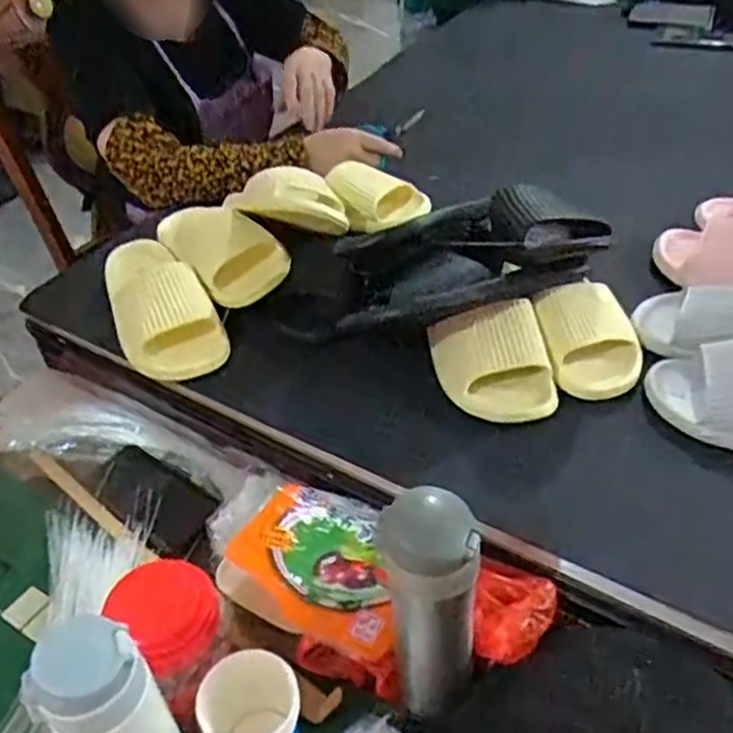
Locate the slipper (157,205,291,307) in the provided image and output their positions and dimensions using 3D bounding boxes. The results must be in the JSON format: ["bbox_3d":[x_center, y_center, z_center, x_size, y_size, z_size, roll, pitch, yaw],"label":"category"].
[{"bbox_3d":[-0.172,-0.153,0.919,0.106,0.052,0.205,-24,45,-21],"label":"slipper"}]

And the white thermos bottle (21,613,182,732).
[{"bbox_3d":[-0.161,0.249,0.515,0.059,0.211,0.063,26,50,30],"label":"white thermos bottle"}]

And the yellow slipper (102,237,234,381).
[{"bbox_3d":[-0.244,-0.070,0.890,0.103,0.086,0.255,-23,45,-20],"label":"yellow slipper"}]

